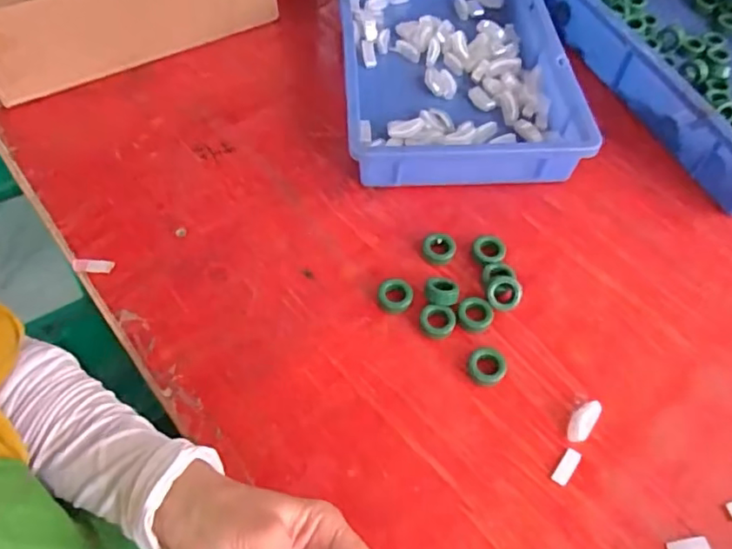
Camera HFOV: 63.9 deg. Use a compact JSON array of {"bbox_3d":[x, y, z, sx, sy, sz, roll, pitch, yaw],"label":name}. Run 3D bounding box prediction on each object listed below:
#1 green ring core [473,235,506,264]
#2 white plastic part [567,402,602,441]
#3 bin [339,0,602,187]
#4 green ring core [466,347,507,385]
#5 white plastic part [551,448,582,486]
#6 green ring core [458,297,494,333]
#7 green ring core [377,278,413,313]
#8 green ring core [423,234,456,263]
[{"bbox_3d":[0.117,-0.022,0.554,0.028,0.011,0.033,-19,59,-17],"label":"green ring core"},{"bbox_3d":[0.173,0.116,0.467,0.016,0.006,0.038,35,75,18],"label":"white plastic part"},{"bbox_3d":[0.096,-0.250,0.680,0.245,0.062,0.361,-1,56,-5],"label":"bin"},{"bbox_3d":[0.101,0.077,0.490,0.031,0.012,0.030,2,56,-3],"label":"green ring core"},{"bbox_3d":[0.153,0.147,0.449,0.012,0.004,0.030,33,59,17],"label":"white plastic part"},{"bbox_3d":[0.096,0.035,0.515,0.030,0.010,0.029,2,56,-3],"label":"green ring core"},{"bbox_3d":[0.026,0.018,0.521,0.030,0.010,0.030,2,56,-3],"label":"green ring core"},{"bbox_3d":[0.069,-0.025,0.551,0.030,0.012,0.028,-10,57,-12],"label":"green ring core"}]

